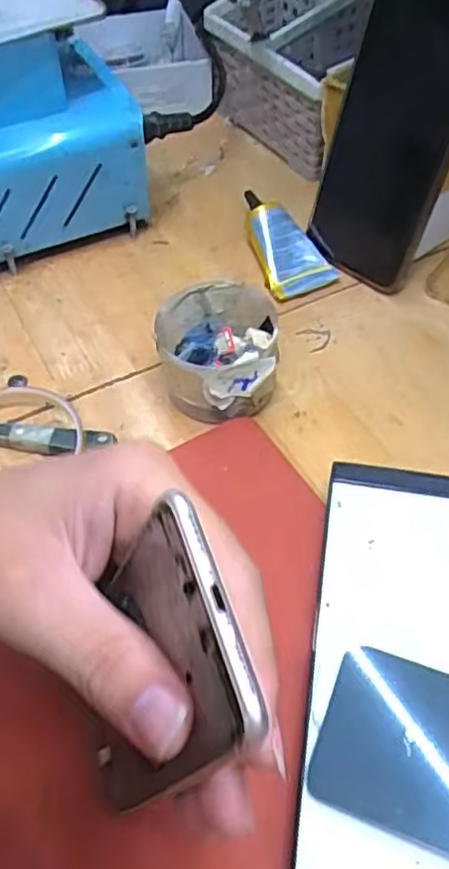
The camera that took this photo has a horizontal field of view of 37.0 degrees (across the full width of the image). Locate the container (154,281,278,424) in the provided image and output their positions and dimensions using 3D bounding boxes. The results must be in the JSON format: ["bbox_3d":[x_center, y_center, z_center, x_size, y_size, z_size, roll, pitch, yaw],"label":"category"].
[{"bbox_3d":[-0.004,-0.043,0.374,0.063,0.050,0.067,0,53,1],"label":"container"}]

